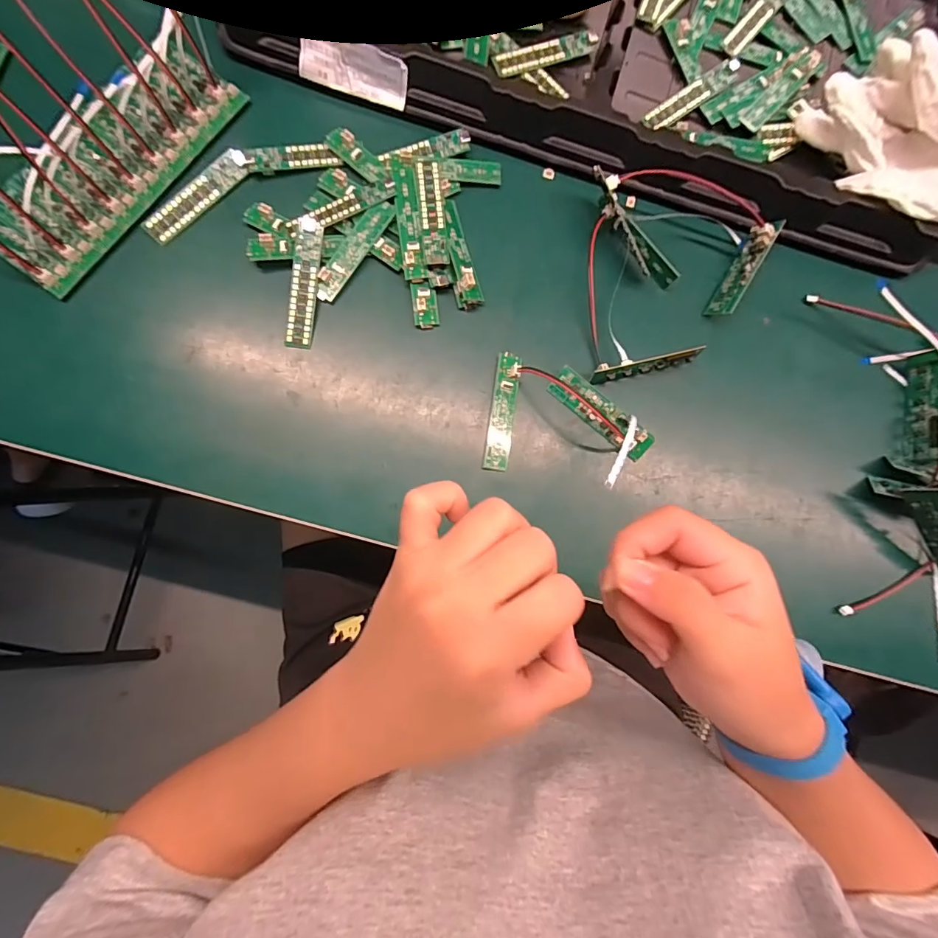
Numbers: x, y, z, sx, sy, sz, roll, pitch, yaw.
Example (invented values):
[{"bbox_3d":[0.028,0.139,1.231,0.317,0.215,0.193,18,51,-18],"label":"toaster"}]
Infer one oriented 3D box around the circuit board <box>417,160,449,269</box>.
[{"bbox_3d":[-0.026,-0.186,0.334,0.018,0.010,0.082,-5,83,-6],"label":"circuit board"}]

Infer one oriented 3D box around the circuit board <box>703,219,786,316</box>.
[{"bbox_3d":[0.204,-0.150,0.345,0.006,0.021,0.076,32,88,-35],"label":"circuit board"}]

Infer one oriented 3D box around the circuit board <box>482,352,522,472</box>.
[{"bbox_3d":[0.024,-0.041,0.329,0.018,0.009,0.084,8,81,-4],"label":"circuit board"}]

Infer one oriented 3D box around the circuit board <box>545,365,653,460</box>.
[{"bbox_3d":[0.096,-0.040,0.332,0.082,0.011,0.022,42,81,1],"label":"circuit board"}]

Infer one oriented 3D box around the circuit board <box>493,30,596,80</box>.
[{"bbox_3d":[0.058,-0.318,0.354,0.086,0.011,0.019,-27,87,-6],"label":"circuit board"}]

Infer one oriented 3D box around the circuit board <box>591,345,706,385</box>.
[{"bbox_3d":[0.127,-0.075,0.333,0.079,0.020,0.011,-15,84,-7],"label":"circuit board"}]

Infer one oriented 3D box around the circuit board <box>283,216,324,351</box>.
[{"bbox_3d":[-0.115,-0.131,0.323,0.017,0.005,0.090,7,93,-15],"label":"circuit board"}]

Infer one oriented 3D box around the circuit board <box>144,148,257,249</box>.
[{"bbox_3d":[-0.193,-0.194,0.327,0.086,0.006,0.019,-46,112,-4],"label":"circuit board"}]

